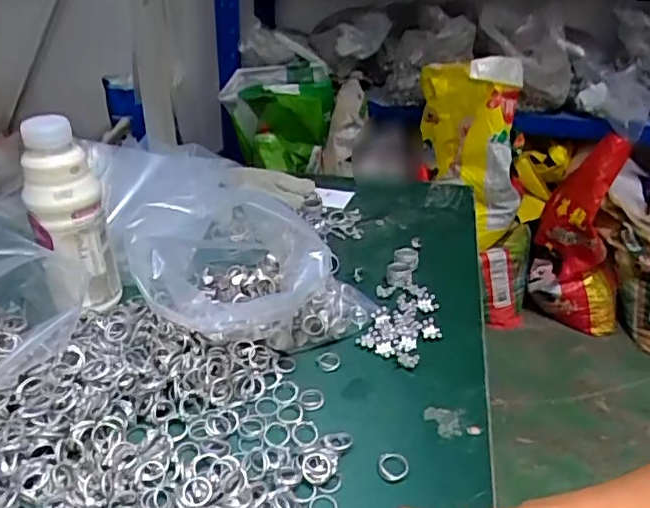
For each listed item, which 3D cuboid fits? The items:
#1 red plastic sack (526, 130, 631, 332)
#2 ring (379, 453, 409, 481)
[{"bbox_3d":[0.775,-0.058,1.711,0.275,0.612,0.156,21,35,27],"label":"red plastic sack"},{"bbox_3d":[0.051,0.158,0.431,0.022,0.006,0.023,2,31,-1],"label":"ring"}]

